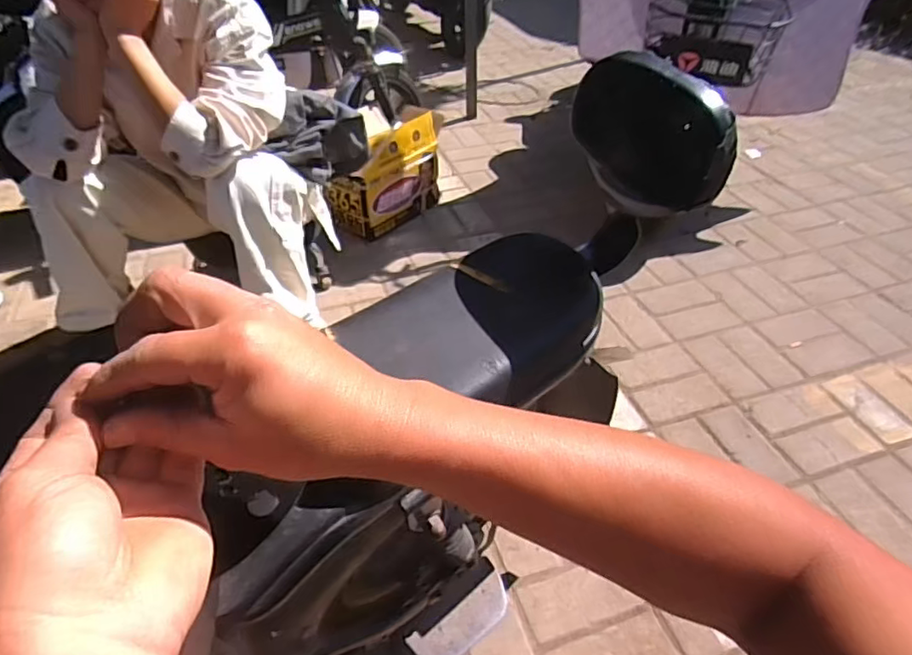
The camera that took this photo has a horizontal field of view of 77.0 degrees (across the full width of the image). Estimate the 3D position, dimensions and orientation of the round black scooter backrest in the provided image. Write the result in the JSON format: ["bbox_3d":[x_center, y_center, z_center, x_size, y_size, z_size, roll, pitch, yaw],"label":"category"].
[{"bbox_3d":[0.171,-0.169,0.508,0.046,0.115,0.162,-18,44,-21],"label":"round black scooter backrest"}]

